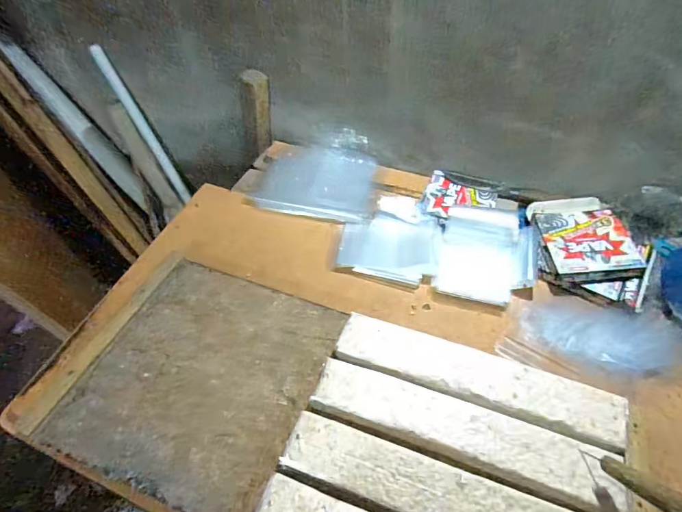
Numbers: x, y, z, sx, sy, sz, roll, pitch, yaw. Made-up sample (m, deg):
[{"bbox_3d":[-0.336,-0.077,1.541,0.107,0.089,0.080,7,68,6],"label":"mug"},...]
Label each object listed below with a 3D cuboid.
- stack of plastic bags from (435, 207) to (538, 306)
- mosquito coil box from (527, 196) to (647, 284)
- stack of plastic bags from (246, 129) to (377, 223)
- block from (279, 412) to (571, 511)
[{"bbox_3d":[0.258,-0.012,0.737,0.164,0.040,0.200,9,50,10],"label":"stack of plastic bags"},{"bbox_3d":[0.423,-0.034,0.736,0.151,0.035,0.187,-4,46,2],"label":"mosquito coil box"},{"bbox_3d":[-0.044,-0.176,0.896,0.262,0.035,0.213,13,63,14],"label":"stack of plastic bags"},{"bbox_3d":[0.112,0.283,0.473,0.371,0.045,0.076,15,51,15],"label":"block"}]

